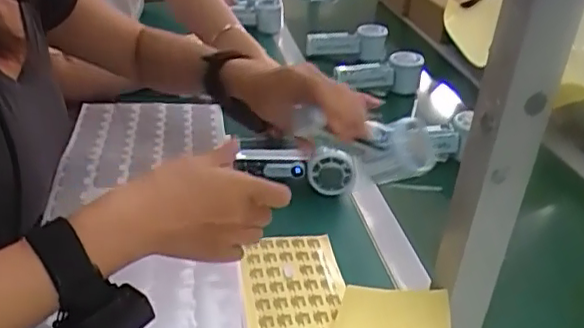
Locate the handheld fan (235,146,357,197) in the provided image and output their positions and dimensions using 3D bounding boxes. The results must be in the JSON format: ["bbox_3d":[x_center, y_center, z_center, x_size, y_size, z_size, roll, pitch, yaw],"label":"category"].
[{"bbox_3d":[0.010,0.002,0.726,0.134,0.069,0.035,17,31,18],"label":"handheld fan"}]

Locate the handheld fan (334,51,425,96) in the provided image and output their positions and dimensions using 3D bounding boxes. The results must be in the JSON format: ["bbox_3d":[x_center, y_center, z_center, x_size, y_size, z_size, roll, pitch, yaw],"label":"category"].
[{"bbox_3d":[0.143,-0.148,1.024,0.145,0.064,0.056,6,29,-1],"label":"handheld fan"}]

